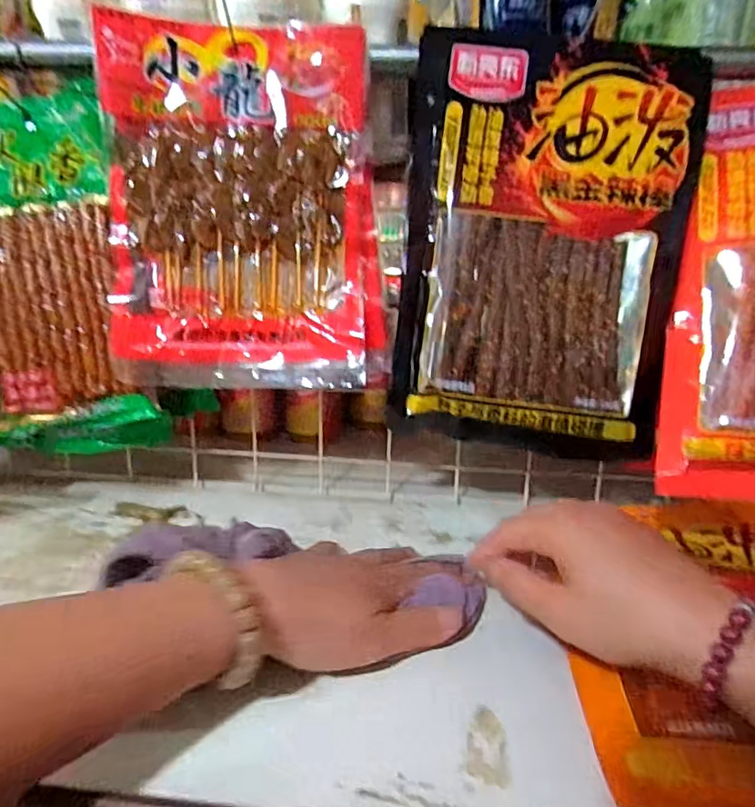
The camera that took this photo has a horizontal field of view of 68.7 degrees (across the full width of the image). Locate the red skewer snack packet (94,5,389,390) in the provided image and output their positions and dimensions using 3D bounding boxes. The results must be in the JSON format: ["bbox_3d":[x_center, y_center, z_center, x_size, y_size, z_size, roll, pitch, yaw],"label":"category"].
[{"bbox_3d":[-0.090,-0.135,0.389,0.183,0.243,0.022,-2,4,-8],"label":"red skewer snack packet"}]

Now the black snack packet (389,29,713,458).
[{"bbox_3d":[0.119,-0.110,0.386,0.194,0.273,0.018,5,2,2],"label":"black snack packet"}]

